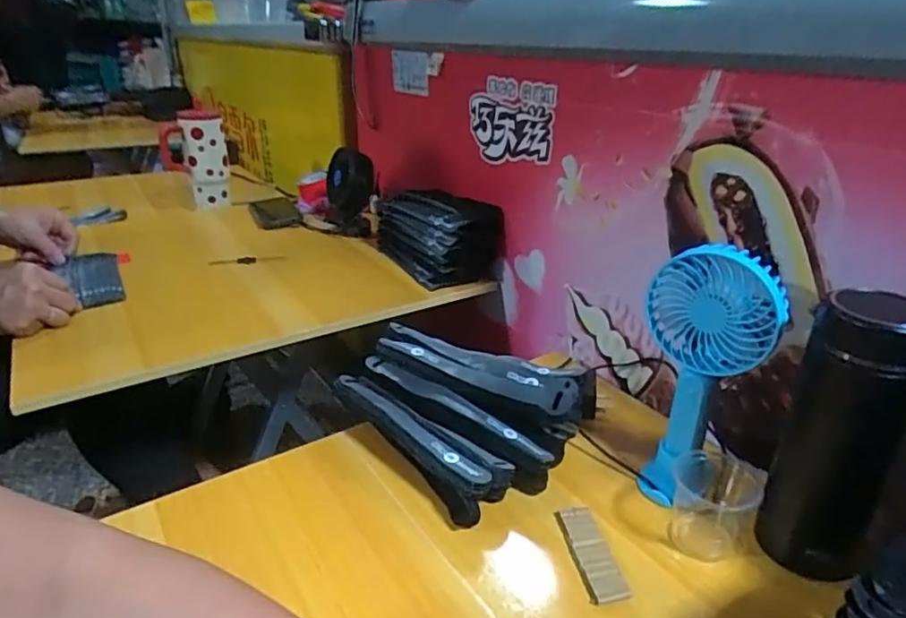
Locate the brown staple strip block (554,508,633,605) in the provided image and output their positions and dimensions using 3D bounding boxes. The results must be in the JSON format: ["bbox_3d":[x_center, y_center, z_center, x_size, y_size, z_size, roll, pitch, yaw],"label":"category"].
[{"bbox_3d":[0.106,0.189,0.447,0.030,0.007,0.083,-4,25,-9],"label":"brown staple strip block"}]

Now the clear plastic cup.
[{"bbox_3d":[0.210,0.153,0.466,0.060,0.060,0.076,17,29,33],"label":"clear plastic cup"}]

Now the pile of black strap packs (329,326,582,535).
[{"bbox_3d":[0.015,0.091,0.555,0.174,0.091,0.201,-20,33,-37],"label":"pile of black strap packs"}]

